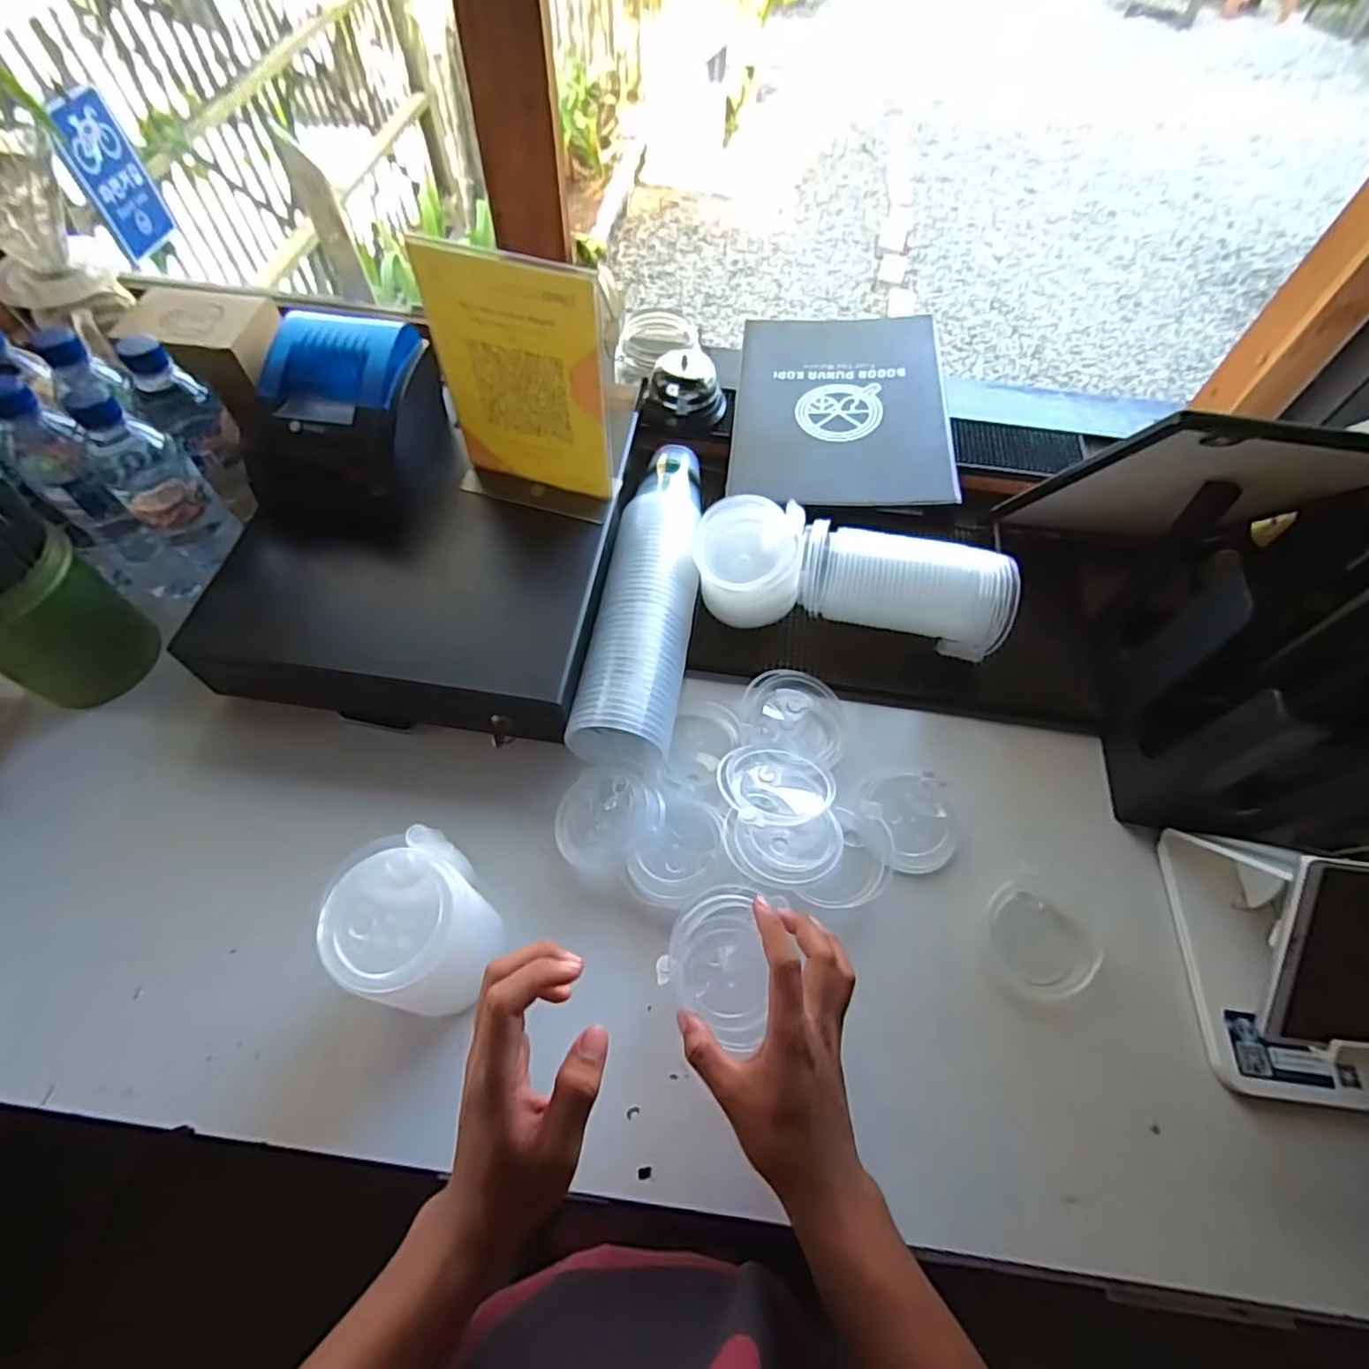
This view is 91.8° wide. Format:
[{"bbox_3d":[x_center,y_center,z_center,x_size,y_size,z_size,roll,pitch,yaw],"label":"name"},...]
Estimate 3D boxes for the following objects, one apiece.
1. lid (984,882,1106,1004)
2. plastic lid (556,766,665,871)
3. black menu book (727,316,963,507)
[{"bbox_3d":[0.284,0.208,0.537,0.077,0.011,0.085,-30,65,-18],"label":"lid"},{"bbox_3d":[-0.067,0.112,0.561,0.079,0.022,0.088,44,94,20],"label":"plastic lid"},{"bbox_3d":[0.172,-0.313,0.744,0.228,0.010,0.291,2,62,9],"label":"black menu book"}]

